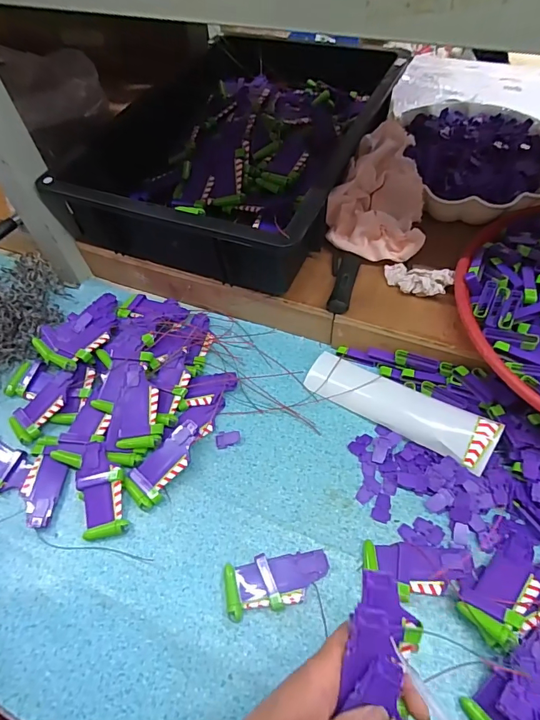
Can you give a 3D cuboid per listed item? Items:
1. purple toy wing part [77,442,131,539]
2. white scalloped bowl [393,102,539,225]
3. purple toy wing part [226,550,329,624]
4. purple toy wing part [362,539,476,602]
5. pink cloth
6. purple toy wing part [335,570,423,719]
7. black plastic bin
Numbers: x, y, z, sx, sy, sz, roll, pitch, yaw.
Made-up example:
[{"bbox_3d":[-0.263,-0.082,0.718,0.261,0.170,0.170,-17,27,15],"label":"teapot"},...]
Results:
[{"bbox_3d":[-0.165,0.125,0.410,0.042,0.009,0.089,-17,72,-7],"label":"purple toy wing part"},{"bbox_3d":[0.262,-0.255,0.532,0.195,0.060,0.225,-8,56,-1],"label":"white scalloped bowl"},{"bbox_3d":[0.006,0.191,0.366,0.090,0.011,0.042,-12,56,-4],"label":"purple toy wing part"},{"bbox_3d":[0.127,0.181,0.362,0.090,0.013,0.043,2,56,6],"label":"purple toy wing part"},{"bbox_3d":[0.129,-0.198,0.503,0.106,0.078,0.162,8,57,9],"label":"pink cloth"},{"bbox_3d":[0.066,0.202,0.260,0.043,0.020,0.133,9,83,10],"label":"purple toy wing part"},{"bbox_3d":[-0.034,-0.300,0.572,0.328,0.090,0.458,19,59,16],"label":"black plastic bin"}]

